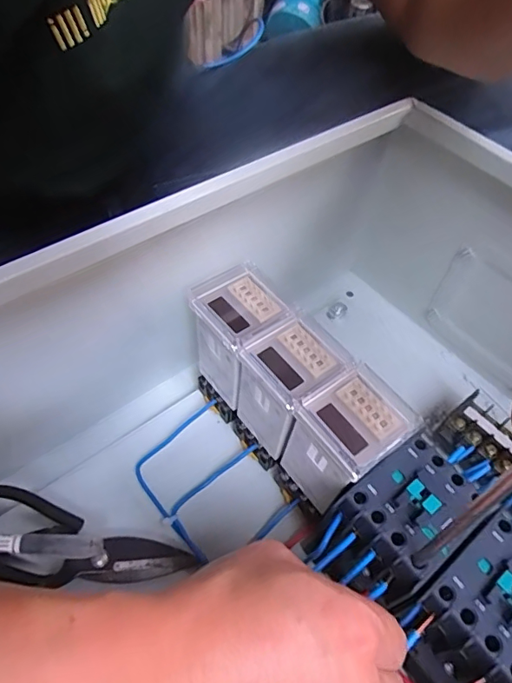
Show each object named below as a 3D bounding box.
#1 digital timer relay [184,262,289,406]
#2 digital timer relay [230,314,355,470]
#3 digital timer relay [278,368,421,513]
[{"bbox_3d":[-0.011,-0.002,0.348,0.052,0.086,0.053,-35,62,-26],"label":"digital timer relay"},{"bbox_3d":[0.019,0.042,0.337,0.049,0.114,0.052,-28,60,-23],"label":"digital timer relay"},{"bbox_3d":[0.054,0.064,0.302,0.054,0.081,0.052,-29,60,-23],"label":"digital timer relay"}]

